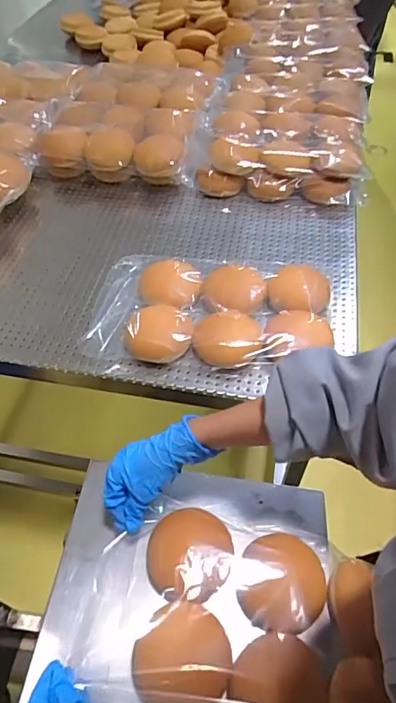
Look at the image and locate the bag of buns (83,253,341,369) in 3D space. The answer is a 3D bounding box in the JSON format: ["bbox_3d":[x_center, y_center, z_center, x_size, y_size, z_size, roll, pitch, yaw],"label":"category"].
[{"bbox_3d":[0.021,-0.065,0.698,0.346,0.049,0.202,5,52,5],"label":"bag of buns"}]

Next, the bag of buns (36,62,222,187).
[{"bbox_3d":[-0.148,-0.493,1.010,0.337,0.099,0.402,5,52,5],"label":"bag of buns"}]

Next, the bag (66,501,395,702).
[{"bbox_3d":[0.040,0.274,0.481,0.322,0.079,0.209,10,53,9],"label":"bag"}]

